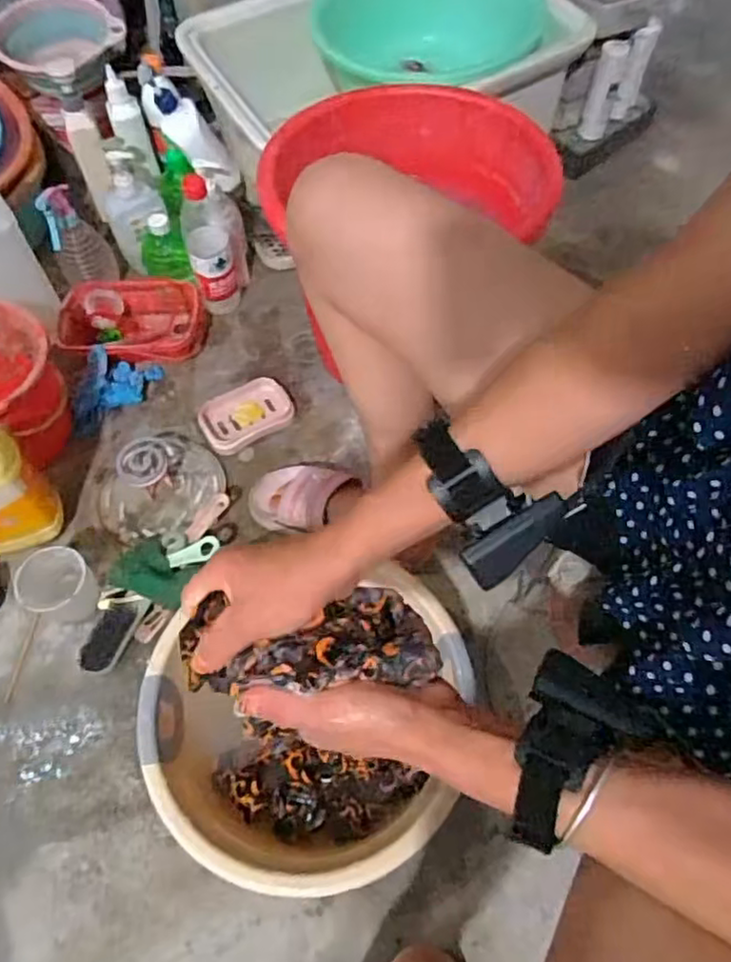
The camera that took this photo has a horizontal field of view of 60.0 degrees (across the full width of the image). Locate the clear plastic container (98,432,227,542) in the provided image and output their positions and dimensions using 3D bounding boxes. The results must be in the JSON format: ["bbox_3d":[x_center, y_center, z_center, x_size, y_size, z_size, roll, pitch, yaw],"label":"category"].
[{"bbox_3d":[-0.277,-0.002,0.838,0.159,0.064,0.137,-35,64,-16],"label":"clear plastic container"}]

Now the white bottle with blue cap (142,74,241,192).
[{"bbox_3d":[-0.264,-0.517,0.962,0.064,0.180,0.062,-5,52,43],"label":"white bottle with blue cap"}]

